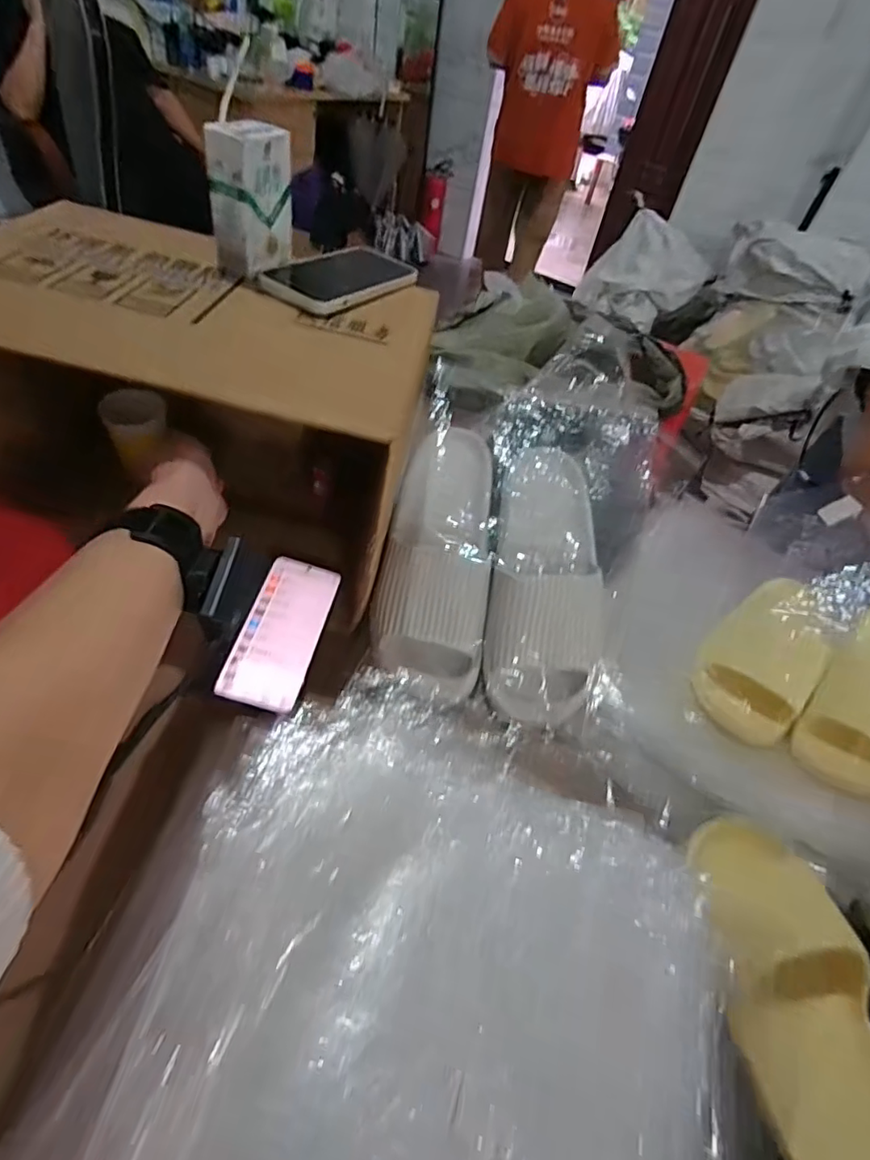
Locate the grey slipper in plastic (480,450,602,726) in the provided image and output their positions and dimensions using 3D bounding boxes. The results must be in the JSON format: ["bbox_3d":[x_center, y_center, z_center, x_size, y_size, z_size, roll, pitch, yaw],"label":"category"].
[{"bbox_3d":[0.111,-0.004,0.531,0.103,0.061,0.270,6,76,1],"label":"grey slipper in plastic"}]

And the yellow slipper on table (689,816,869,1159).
[{"bbox_3d":[0.242,0.286,0.373,0.102,0.064,0.245,0,46,-5],"label":"yellow slipper on table"}]

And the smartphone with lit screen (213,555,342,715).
[{"bbox_3d":[-0.147,0.047,0.533,0.074,0.006,0.164,16,53,-3],"label":"smartphone with lit screen"}]

